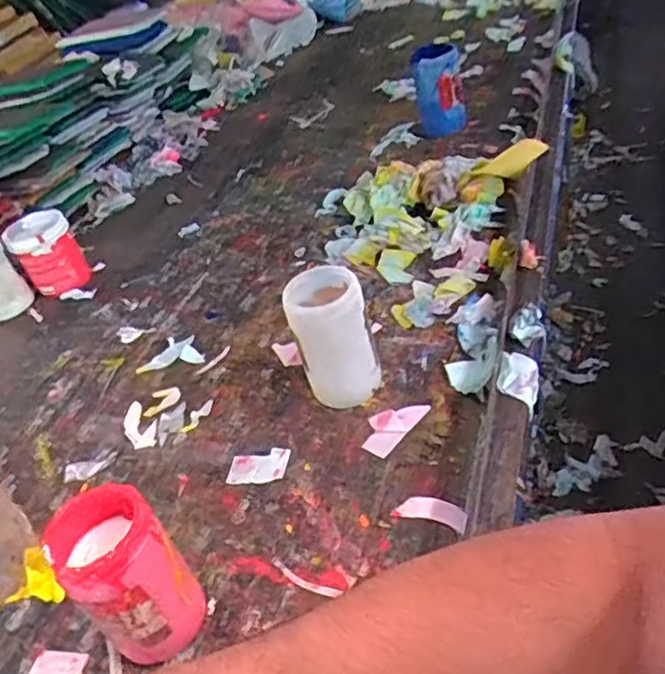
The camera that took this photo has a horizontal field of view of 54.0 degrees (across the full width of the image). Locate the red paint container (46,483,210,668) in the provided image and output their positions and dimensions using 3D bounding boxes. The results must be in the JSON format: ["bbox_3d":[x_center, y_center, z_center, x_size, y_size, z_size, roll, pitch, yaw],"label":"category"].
[{"bbox_3d":[-0.188,0.231,0.618,0.092,0.175,0.091,-38,43,-25],"label":"red paint container"}]

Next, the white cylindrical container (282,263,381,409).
[{"bbox_3d":[0.000,0.007,0.832,0.099,0.178,0.094,-9,39,8],"label":"white cylindrical container"}]

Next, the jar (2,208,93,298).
[{"bbox_3d":[-0.543,-0.160,1.248,0.113,0.119,0.122,-10,39,8],"label":"jar"}]

